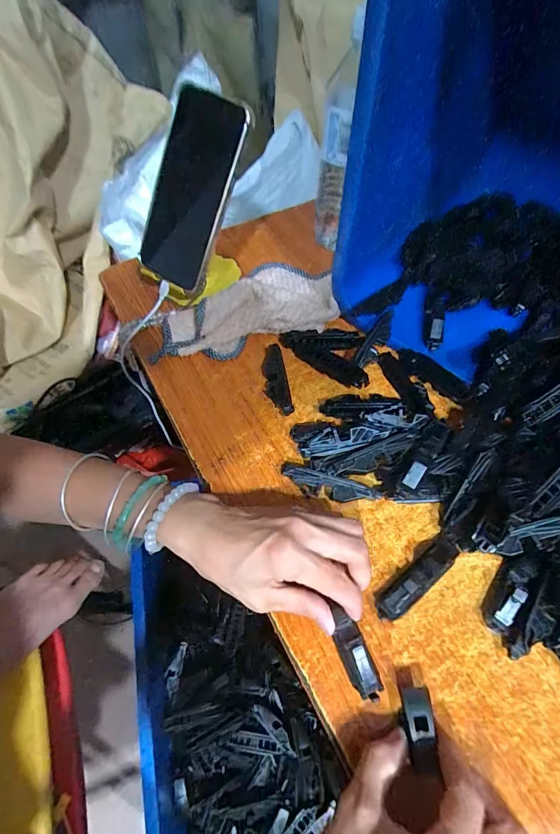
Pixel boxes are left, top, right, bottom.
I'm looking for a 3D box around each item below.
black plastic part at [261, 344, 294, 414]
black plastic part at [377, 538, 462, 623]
[{"bbox_3d":[-0.005,-0.038,0.374,0.022,0.011,0.080,-9,59,-5],"label":"black plastic part"},{"bbox_3d":[0.101,0.117,0.276,0.076,0.021,0.021,-33,64,-18],"label":"black plastic part"}]

